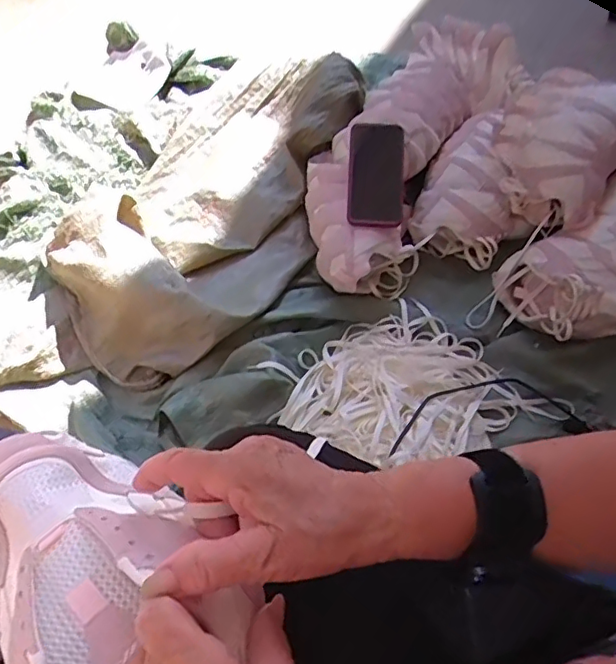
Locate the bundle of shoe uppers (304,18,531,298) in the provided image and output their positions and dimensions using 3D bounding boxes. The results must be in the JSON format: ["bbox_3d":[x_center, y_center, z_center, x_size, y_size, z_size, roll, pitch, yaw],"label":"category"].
[{"bbox_3d":[0.161,-0.314,0.993,0.228,0.181,0.557,29,63,12],"label":"bundle of shoe uppers"}]

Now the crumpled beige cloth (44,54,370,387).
[{"bbox_3d":[-0.140,-0.220,0.915,0.326,0.122,0.628,30,63,13],"label":"crumpled beige cloth"}]

